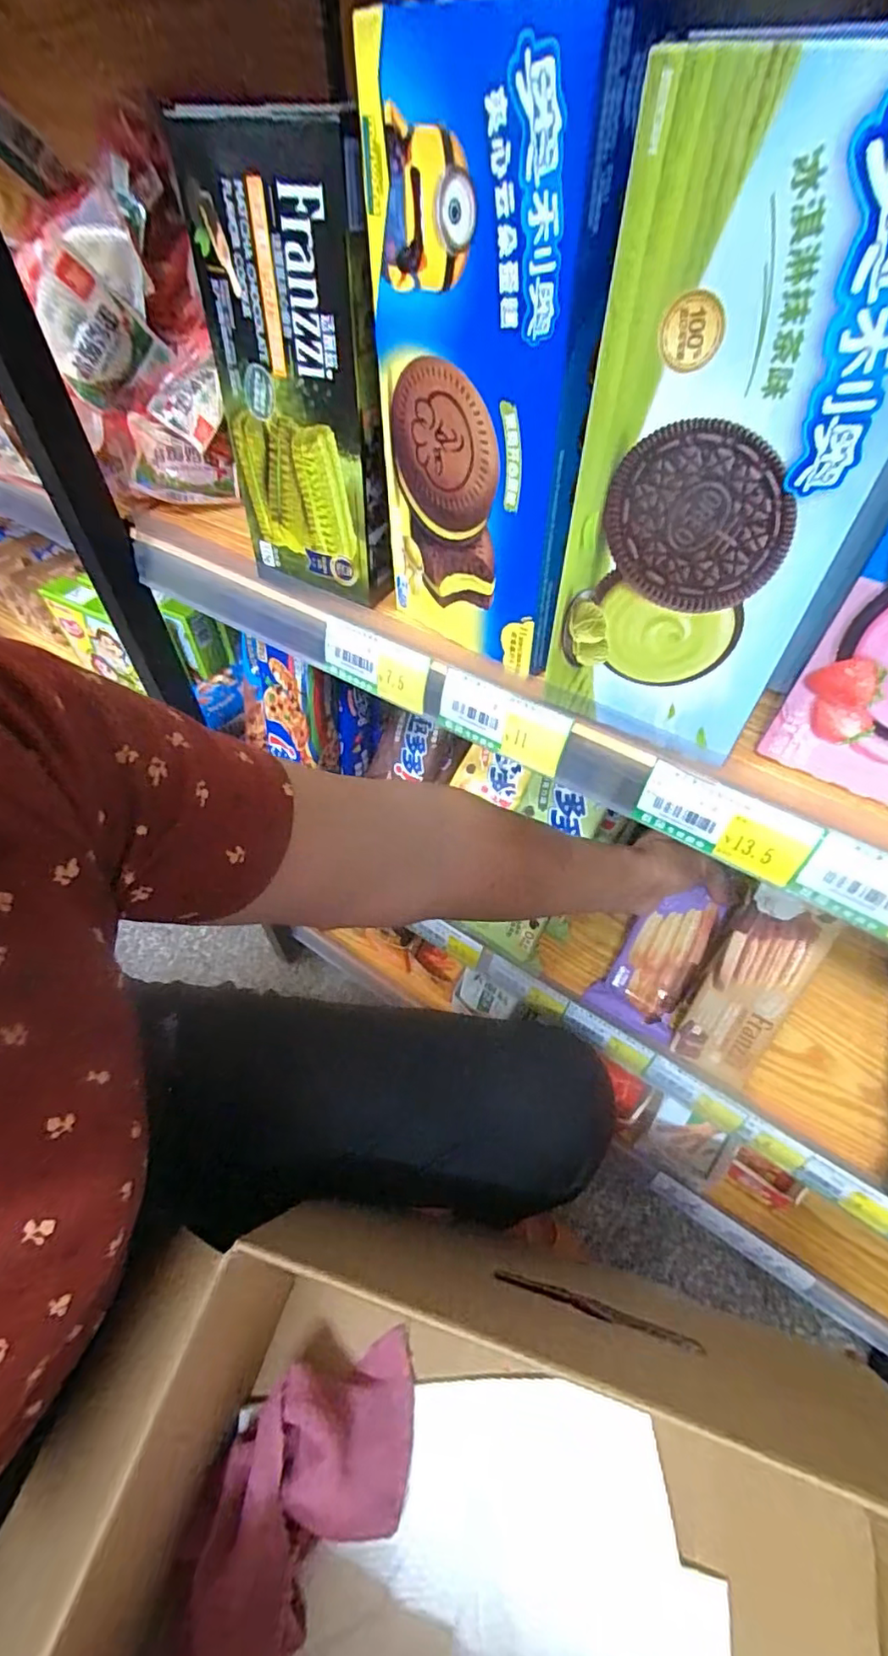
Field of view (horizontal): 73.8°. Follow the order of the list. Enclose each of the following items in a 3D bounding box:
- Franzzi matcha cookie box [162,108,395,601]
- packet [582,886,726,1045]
[{"bbox_3d":[-0.074,-0.224,0.310,0.090,0.186,0.049,29,58,21],"label":"Franzzi matcha cookie box"},{"bbox_3d":[0.184,0.112,0.511,0.068,0.014,0.125,26,87,13],"label":"packet"}]

